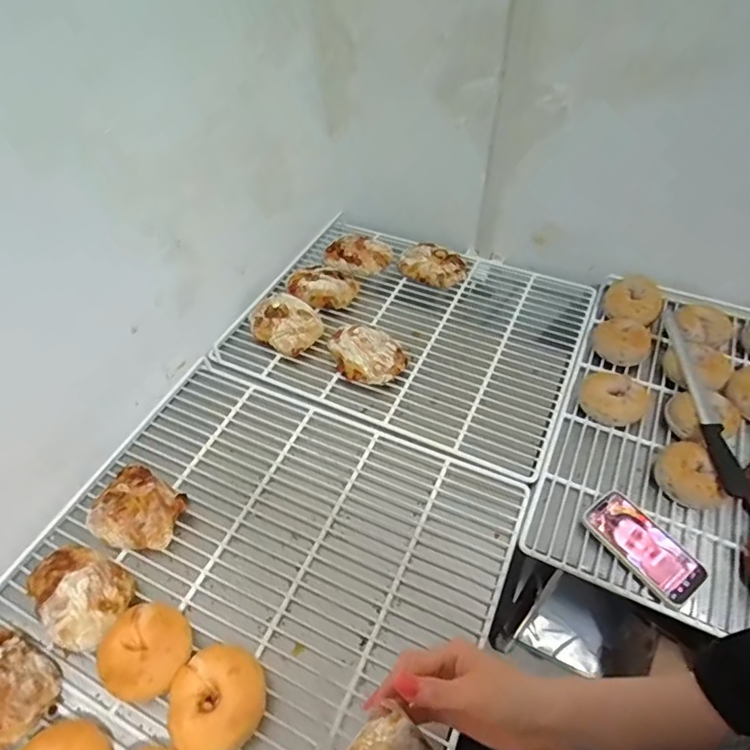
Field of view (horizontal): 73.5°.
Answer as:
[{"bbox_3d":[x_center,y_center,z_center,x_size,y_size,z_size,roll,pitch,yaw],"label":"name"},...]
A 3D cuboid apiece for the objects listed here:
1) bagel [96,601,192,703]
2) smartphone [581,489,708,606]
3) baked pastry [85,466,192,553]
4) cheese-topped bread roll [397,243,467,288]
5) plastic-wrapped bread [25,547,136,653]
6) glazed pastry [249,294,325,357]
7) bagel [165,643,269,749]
[{"bbox_3d":[-0.275,0.337,0.609,0.102,0.057,0.097,-1,50,1],"label":"bagel"},{"bbox_3d":[0.357,0.224,0.669,0.074,0.015,0.148,-36,55,-15],"label":"smartphone"},{"bbox_3d":[-0.342,0.192,0.732,0.126,0.048,0.117,12,53,12],"label":"baked pastry"},{"bbox_3d":[0.122,-0.232,1.056,0.139,0.051,0.093,22,56,20],"label":"cheese-topped bread roll"},{"bbox_3d":[-0.386,0.284,0.654,0.141,0.057,0.098,22,56,19],"label":"plastic-wrapped bread"},{"bbox_3d":[-0.170,-0.100,0.954,0.139,0.056,0.109,26,58,22],"label":"glazed pastry"},{"bbox_3d":[-0.180,0.374,0.576,0.105,0.049,0.105,-2,52,2],"label":"bagel"}]

